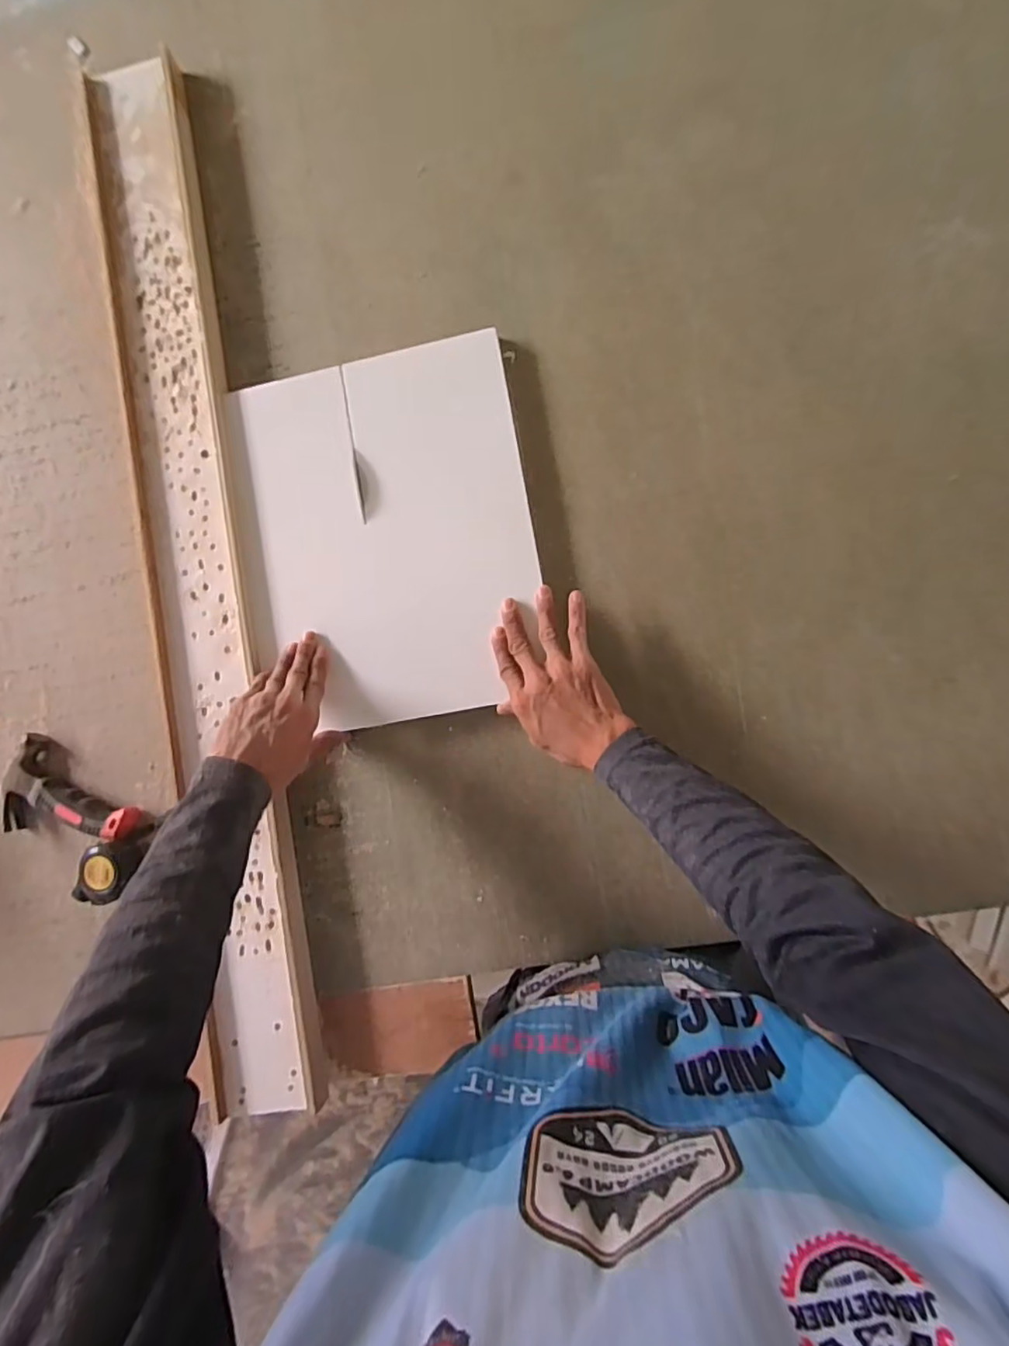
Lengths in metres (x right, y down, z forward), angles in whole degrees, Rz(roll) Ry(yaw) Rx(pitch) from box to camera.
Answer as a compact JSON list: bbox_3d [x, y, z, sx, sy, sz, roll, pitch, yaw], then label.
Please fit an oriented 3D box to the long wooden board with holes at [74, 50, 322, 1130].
[{"bbox_3d":[-0.334,-0.121,0.638,0.114,0.020,1.136,-11,86,6],"label":"long wooden board with holes"}]

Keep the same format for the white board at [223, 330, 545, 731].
[{"bbox_3d":[-0.125,-0.143,0.620,0.303,0.017,0.376,-11,87,6],"label":"white board"}]

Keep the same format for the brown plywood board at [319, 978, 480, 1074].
[{"bbox_3d":[-0.109,0.372,0.618,0.162,0.011,0.088,-11,87,6],"label":"brown plywood board"}]

